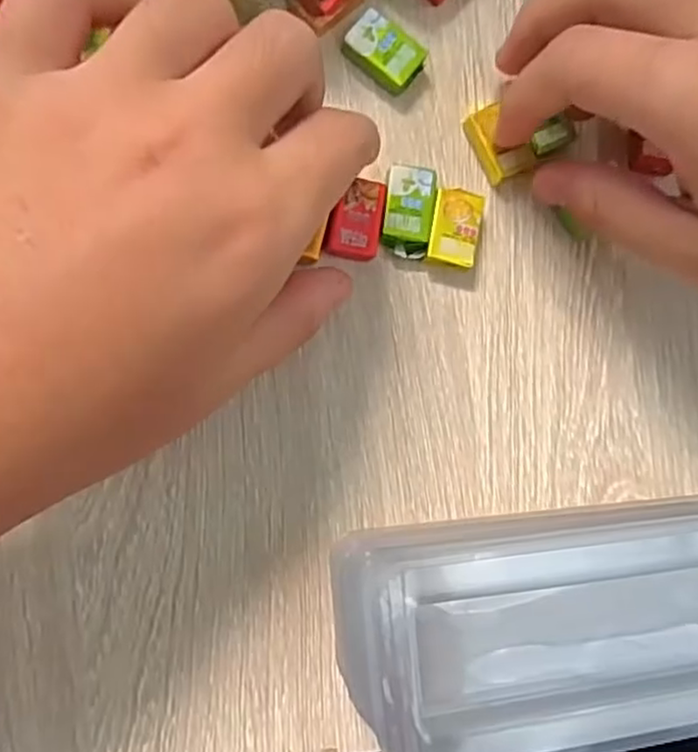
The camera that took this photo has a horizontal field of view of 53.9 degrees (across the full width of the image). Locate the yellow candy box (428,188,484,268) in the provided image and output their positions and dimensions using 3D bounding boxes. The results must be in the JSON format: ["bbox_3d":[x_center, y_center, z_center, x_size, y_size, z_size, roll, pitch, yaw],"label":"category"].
[{"bbox_3d":[0.036,-0.050,0.234,0.016,0.009,0.025,11,85,-8],"label":"yellow candy box"}]

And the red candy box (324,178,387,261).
[{"bbox_3d":[0.003,-0.052,0.229,0.017,0.005,0.026,12,84,-8],"label":"red candy box"}]

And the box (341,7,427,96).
[{"bbox_3d":[0.012,-0.111,0.235,0.026,0.008,0.017,39,81,-5],"label":"box"}]

